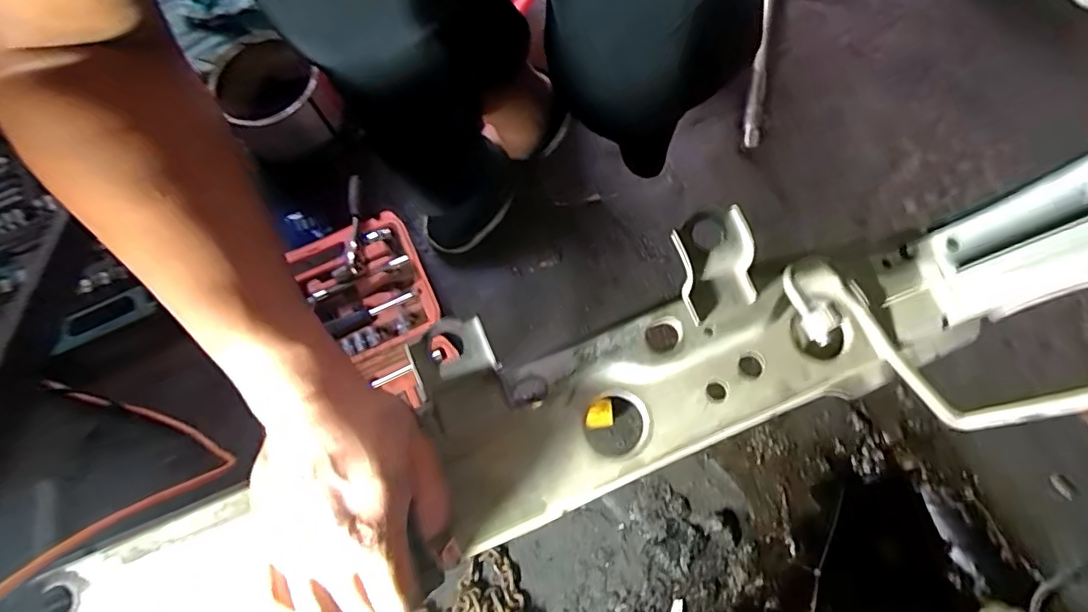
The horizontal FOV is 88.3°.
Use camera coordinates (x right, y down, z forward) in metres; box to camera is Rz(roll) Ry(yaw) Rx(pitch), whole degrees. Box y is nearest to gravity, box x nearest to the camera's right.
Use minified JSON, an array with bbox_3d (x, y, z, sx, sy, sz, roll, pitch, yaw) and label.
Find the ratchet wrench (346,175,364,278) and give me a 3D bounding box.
[{"bbox_3d":[-0.263,-0.110,0.764,0.025,0.024,0.150,-9,72,0],"label":"ratchet wrench"}]

